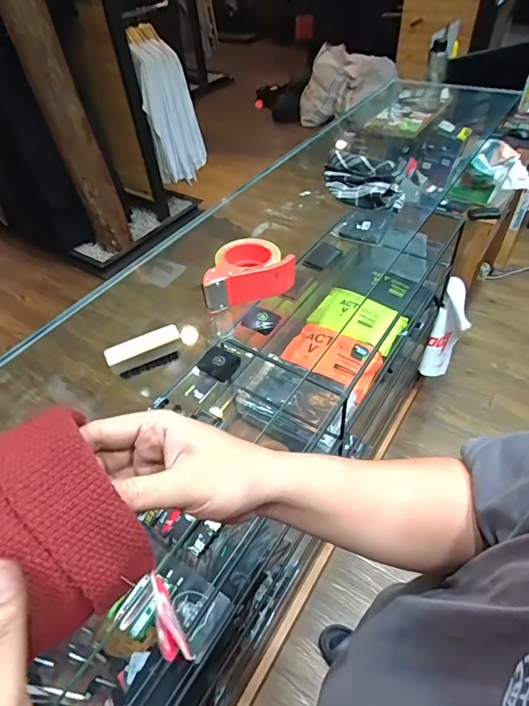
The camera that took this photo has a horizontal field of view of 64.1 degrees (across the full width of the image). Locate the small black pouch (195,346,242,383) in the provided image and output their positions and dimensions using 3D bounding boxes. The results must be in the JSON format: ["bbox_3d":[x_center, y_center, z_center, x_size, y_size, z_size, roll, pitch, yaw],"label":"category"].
[{"bbox_3d":[-0.101,0.023,0.947,0.078,0.019,0.069,32,77,6],"label":"small black pouch"}]

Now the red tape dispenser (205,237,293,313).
[{"bbox_3d":[-0.029,-0.129,0.664,0.142,0.057,0.091,-15,47,-9],"label":"red tape dispenser"}]

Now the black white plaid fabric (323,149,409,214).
[{"bbox_3d":[0.189,-0.348,0.850,0.087,0.060,0.203,-33,52,-23],"label":"black white plaid fabric"}]

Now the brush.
[{"bbox_3d":[-0.158,0.000,0.565,0.095,0.041,0.027,-24,49,-16],"label":"brush"}]

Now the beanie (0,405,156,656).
[{"bbox_3d":[-0.140,0.103,0.255,0.102,0.073,0.106,-28,51,-20],"label":"beanie"}]

